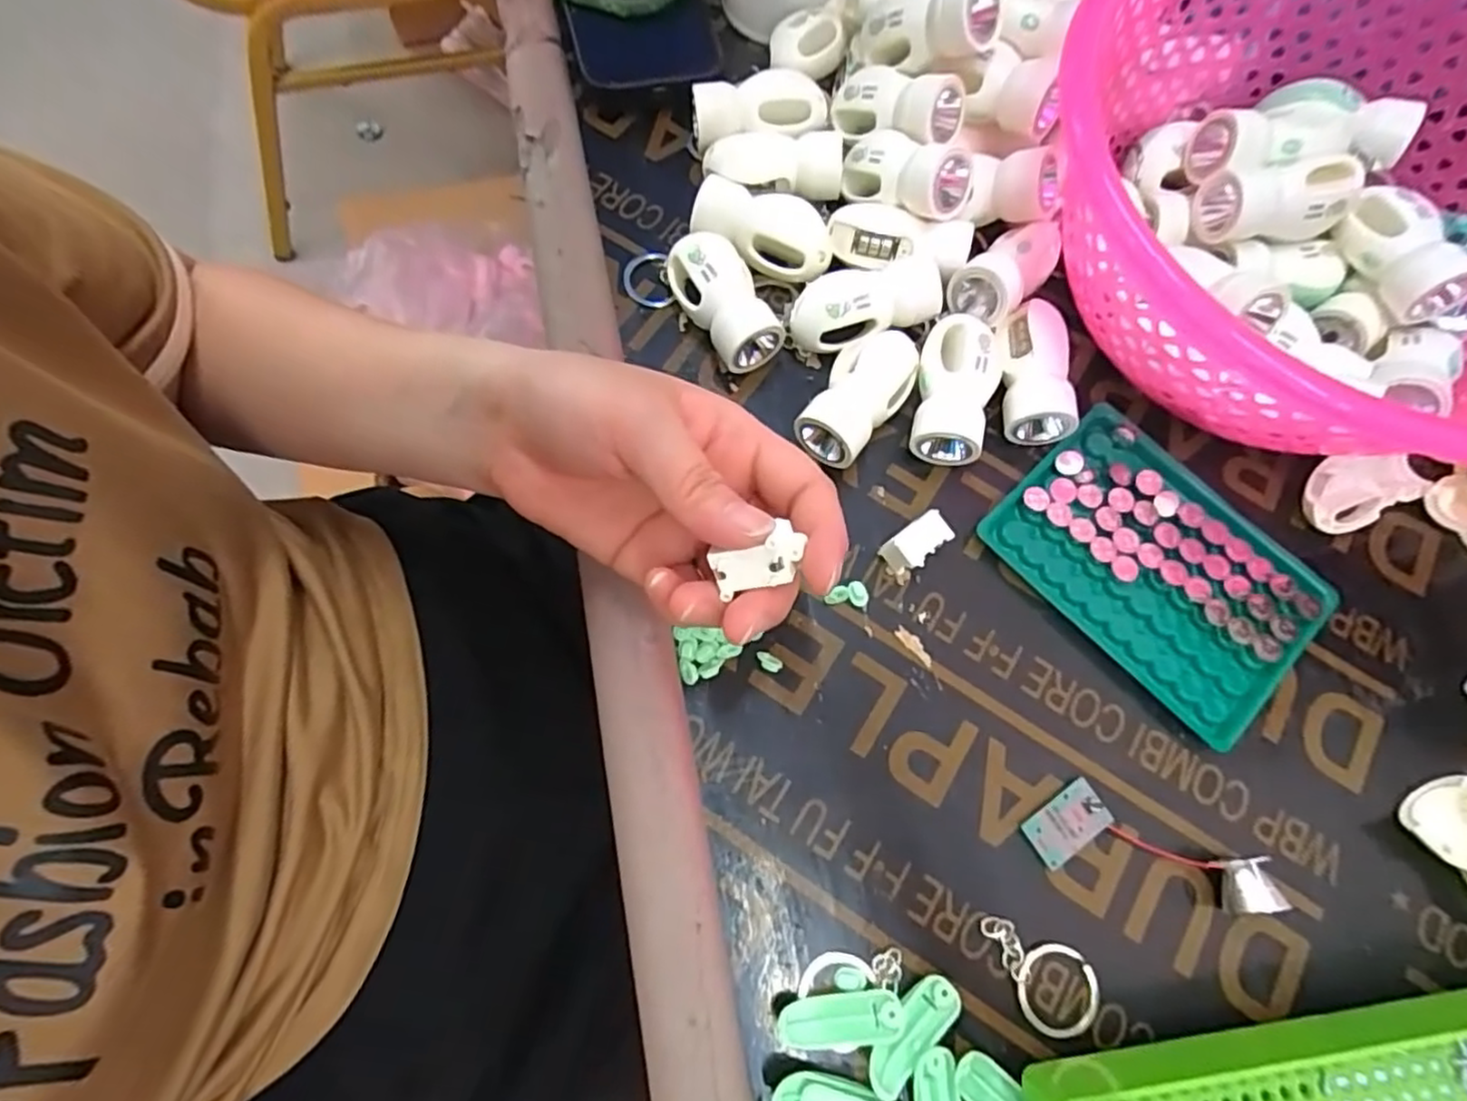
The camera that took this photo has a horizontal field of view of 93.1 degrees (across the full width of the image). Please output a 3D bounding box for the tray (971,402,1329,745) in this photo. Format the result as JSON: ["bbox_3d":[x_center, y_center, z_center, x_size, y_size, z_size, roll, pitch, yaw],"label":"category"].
[{"bbox_3d":[0.180,0.008,0.299,0.130,0.011,0.094,43,75,12],"label":"tray"}]

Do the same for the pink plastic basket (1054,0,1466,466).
[{"bbox_3d":[0.258,-0.148,0.291,0.238,0.078,0.224,10,71,1],"label":"pink plastic basket"}]

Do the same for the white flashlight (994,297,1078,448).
[{"bbox_3d":[0.134,-0.080,0.316,0.028,0.027,0.062,-1,71,-2],"label":"white flashlight"}]

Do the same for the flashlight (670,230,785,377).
[{"bbox_3d":[-0.005,-0.113,0.316,0.028,0.028,0.065,-28,75,-11],"label":"flashlight"}]

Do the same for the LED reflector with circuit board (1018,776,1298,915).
[{"bbox_3d":[0.154,0.109,0.259,0.085,0.018,0.033,13,71,2],"label":"LED reflector with circuit board"}]

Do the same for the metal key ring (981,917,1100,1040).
[{"bbox_3d":[0.113,0.151,0.251,0.029,0.004,0.044,-22,74,-9],"label":"metal key ring"}]

